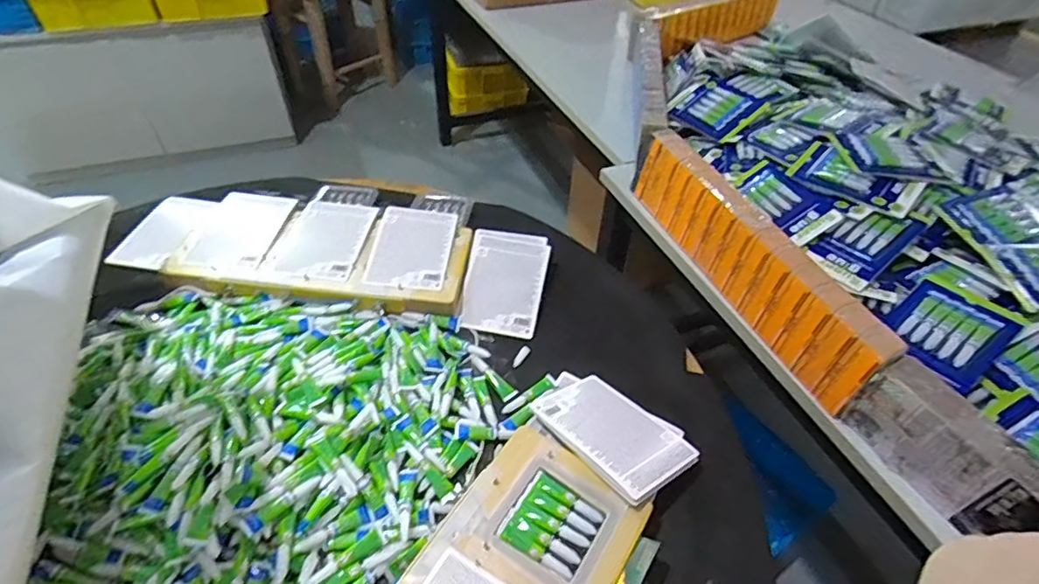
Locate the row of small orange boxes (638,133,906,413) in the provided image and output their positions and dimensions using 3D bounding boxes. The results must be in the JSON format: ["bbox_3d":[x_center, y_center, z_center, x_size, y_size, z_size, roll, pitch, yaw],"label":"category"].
[{"bbox_3d":[0.335,-0.061,0.818,0.073,0.115,0.504,-15,47,-16],"label":"row of small orange boxes"}]

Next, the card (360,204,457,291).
[{"bbox_3d":[-0.162,-0.071,0.832,0.114,0.010,0.166,6,50,-1],"label":"card"}]

